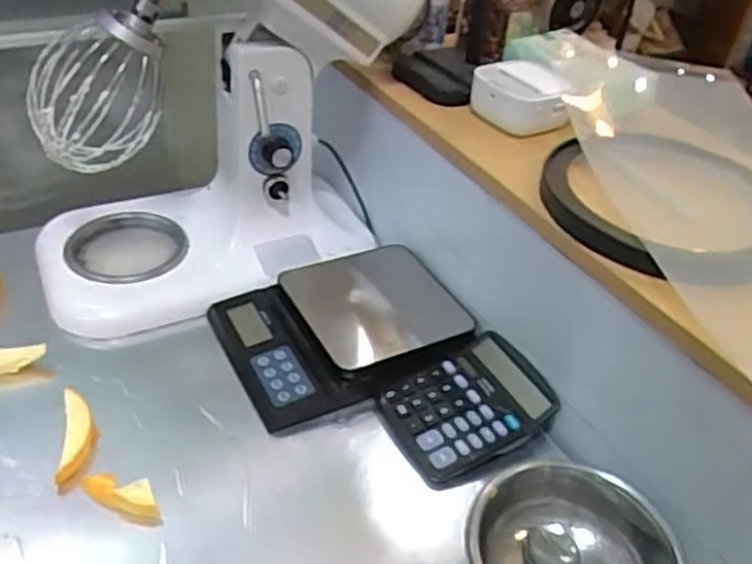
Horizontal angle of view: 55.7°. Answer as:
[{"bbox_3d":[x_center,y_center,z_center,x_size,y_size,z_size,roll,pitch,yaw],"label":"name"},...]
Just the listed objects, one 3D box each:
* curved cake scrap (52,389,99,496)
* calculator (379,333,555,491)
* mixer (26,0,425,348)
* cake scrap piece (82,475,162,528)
[{"bbox_3d":[-0.258,0.138,0.617,0.028,0.026,0.092,-3,39,-12],"label":"curved cake scrap"},{"bbox_3d":[0.086,0.116,0.675,0.152,0.039,0.120,-18,44,-28],"label":"calculator"},{"bbox_3d":[-0.161,-0.212,0.730,0.395,0.458,0.226,-12,42,-22],"label":"mixer"},{"bbox_3d":[-0.207,0.177,0.587,0.075,0.027,0.026,20,40,17],"label":"cake scrap piece"}]

